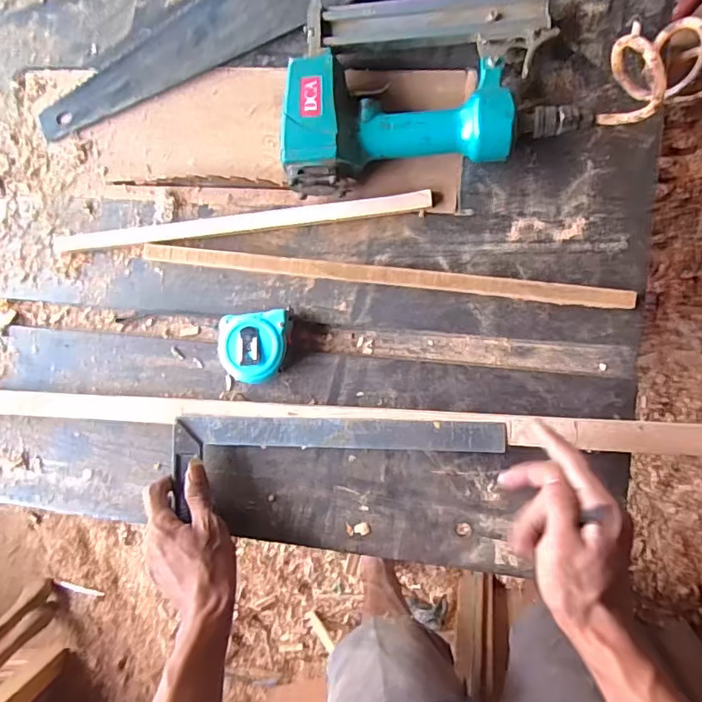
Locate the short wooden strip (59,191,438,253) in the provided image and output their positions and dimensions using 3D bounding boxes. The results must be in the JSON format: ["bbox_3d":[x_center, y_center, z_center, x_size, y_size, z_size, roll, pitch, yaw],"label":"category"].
[{"bbox_3d":[-0.111,-0.125,0.514,0.365,0.005,0.021,-5,90,9],"label":"short wooden strip"}]

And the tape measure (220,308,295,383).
[{"bbox_3d":[-0.088,-0.004,0.500,0.064,0.035,0.064,0,91,9],"label":"tape measure"}]

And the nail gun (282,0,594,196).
[{"bbox_3d":[0.062,-0.233,0.460,0.254,0.062,0.162,-7,90,9],"label":"nail gun"}]

